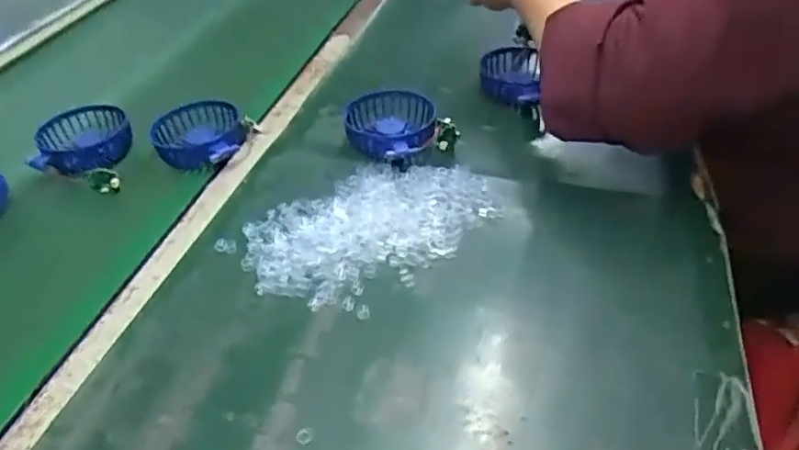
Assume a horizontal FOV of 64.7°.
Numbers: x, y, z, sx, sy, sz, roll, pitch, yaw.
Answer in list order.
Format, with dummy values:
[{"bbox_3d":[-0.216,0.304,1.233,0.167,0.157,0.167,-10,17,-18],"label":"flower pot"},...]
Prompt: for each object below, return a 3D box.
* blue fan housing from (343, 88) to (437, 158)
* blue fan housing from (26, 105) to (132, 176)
[{"bbox_3d":[-0.012,-0.095,0.619,0.085,0.034,0.097,9,41,15],"label":"blue fan housing"},{"bbox_3d":[-0.321,-0.083,0.641,0.092,0.030,0.108,-16,41,-15],"label":"blue fan housing"}]

